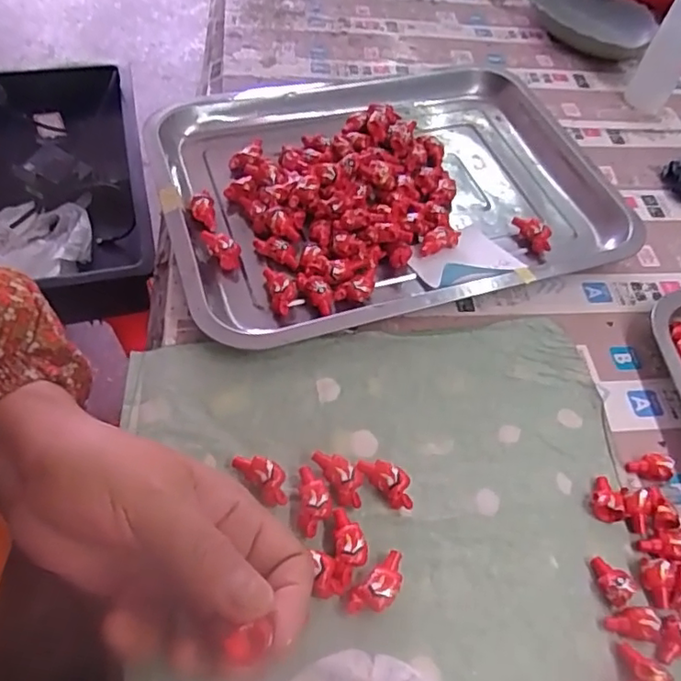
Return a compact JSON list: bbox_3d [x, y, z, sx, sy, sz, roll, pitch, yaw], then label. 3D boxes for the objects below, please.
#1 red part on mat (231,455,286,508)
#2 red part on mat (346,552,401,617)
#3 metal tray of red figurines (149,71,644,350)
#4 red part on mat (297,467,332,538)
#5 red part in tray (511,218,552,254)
[{"bbox_3d":[-0.043,0.078,0.333,0.037,0.015,0.018,40,61,22],"label":"red part on mat"},{"bbox_3d":[0.020,0.128,0.303,0.037,0.012,0.018,-34,64,-25],"label":"red part on mat"},{"bbox_3d":[0.041,-0.129,0.480,0.355,0.029,0.260,-15,57,-14],"label":"metal tray of red figurines"},{"bbox_3d":[-0.014,0.089,0.326,0.018,0.012,0.037,-1,55,-5],"label":"red part on mat"},{"bbox_3d":[0.149,-0.084,0.460,0.018,0.015,0.035,-34,64,-25],"label":"red part in tray"}]

